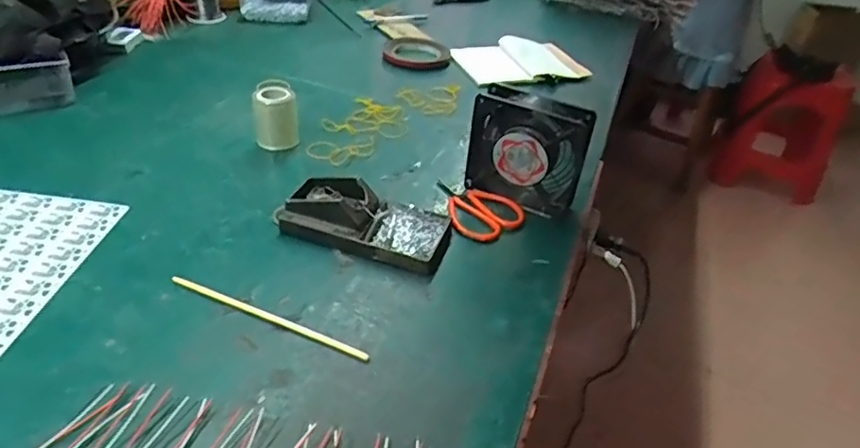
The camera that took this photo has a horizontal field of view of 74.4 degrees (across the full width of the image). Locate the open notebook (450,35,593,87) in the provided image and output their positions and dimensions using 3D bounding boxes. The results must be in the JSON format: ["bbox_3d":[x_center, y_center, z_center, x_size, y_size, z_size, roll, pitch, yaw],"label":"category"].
[{"bbox_3d":[0.151,-0.278,0.945,0.201,0.019,0.143,-11,41,-21],"label":"open notebook"}]

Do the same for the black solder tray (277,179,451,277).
[{"bbox_3d":[-0.064,-0.008,0.567,0.165,0.038,0.081,16,39,12],"label":"black solder tray"}]

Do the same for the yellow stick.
[{"bbox_3d":[-0.137,0.077,0.474,0.190,0.005,0.007,19,40,16],"label":"yellow stick"}]

